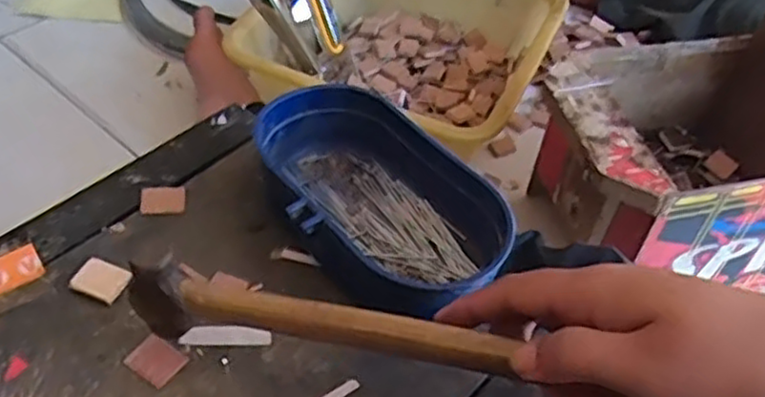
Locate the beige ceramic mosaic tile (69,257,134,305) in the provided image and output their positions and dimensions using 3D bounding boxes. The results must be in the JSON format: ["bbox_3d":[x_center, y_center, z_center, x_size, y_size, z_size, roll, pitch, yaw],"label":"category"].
[{"bbox_3d":[-0.143,0.041,0.364,0.028,0.004,0.021,21,50,13],"label":"beige ceramic mosaic tile"}]

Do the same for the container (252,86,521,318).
[{"bbox_3d":[-0.008,0.002,0.385,0.093,0.048,0.160,-30,58,-28],"label":"container"}]

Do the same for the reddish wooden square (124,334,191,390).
[{"bbox_3d":[-0.107,0.077,0.340,0.024,0.004,0.020,29,52,19],"label":"reddish wooden square"}]

